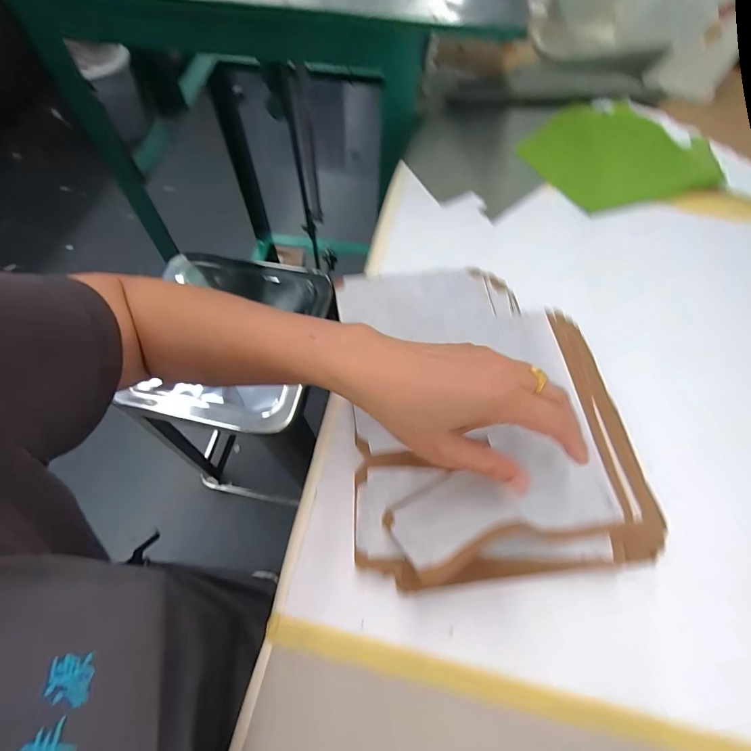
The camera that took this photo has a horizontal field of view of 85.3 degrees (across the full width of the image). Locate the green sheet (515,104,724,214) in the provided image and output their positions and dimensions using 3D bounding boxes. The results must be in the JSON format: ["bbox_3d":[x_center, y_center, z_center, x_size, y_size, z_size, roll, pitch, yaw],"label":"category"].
[{"bbox_3d":[0.308,-0.274,0.529,0.221,0.109,0.012,30,34,9],"label":"green sheet"}]

